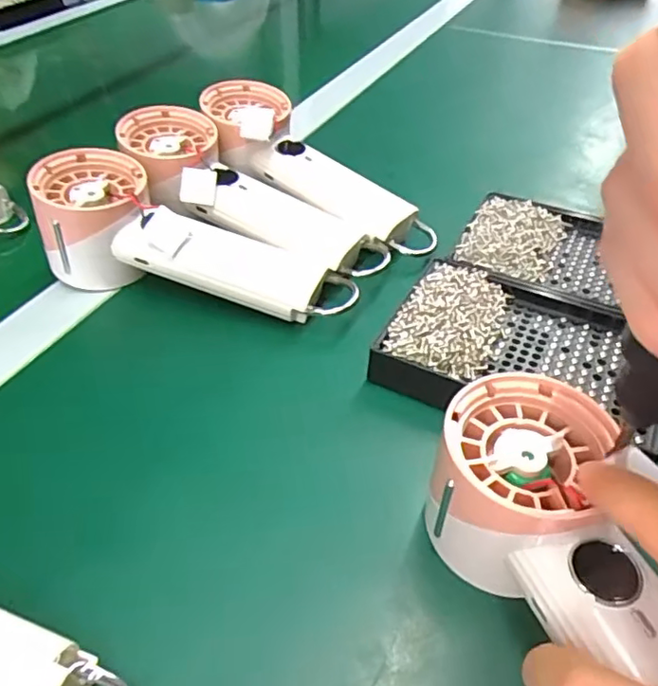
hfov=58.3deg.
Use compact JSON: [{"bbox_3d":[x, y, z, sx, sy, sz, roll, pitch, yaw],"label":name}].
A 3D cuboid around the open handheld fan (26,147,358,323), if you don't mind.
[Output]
[{"bbox_3d":[-0.081,-0.051,0.350,0.196,0.059,0.068,20,46,2],"label":"open handheld fan"}]

